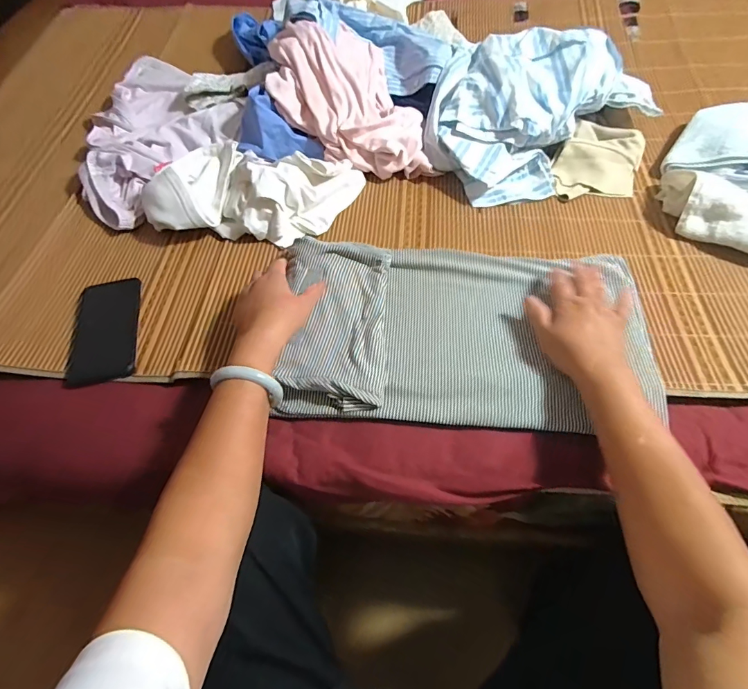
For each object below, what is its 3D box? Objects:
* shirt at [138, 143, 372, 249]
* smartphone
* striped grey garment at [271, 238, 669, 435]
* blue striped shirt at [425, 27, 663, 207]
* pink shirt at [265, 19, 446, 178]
[{"bbox_3d":[-0.184,-0.235,0.650,0.314,0.076,0.137,-4,59,2],"label":"shirt"},{"bbox_3d":[-0.361,-0.019,0.571,0.088,0.012,0.159,-13,59,-3],"label":"smartphone"},{"bbox_3d":[0.108,-0.023,0.528,0.427,0.043,0.247,3,60,6],"label":"striped grey garment"},{"bbox_3d":[0.237,-0.392,0.697,0.331,0.117,0.289,-40,64,-18],"label":"blue striped shirt"},{"bbox_3d":[-0.049,-0.397,0.705,0.214,0.146,0.293,-21,60,-8],"label":"pink shirt"}]

